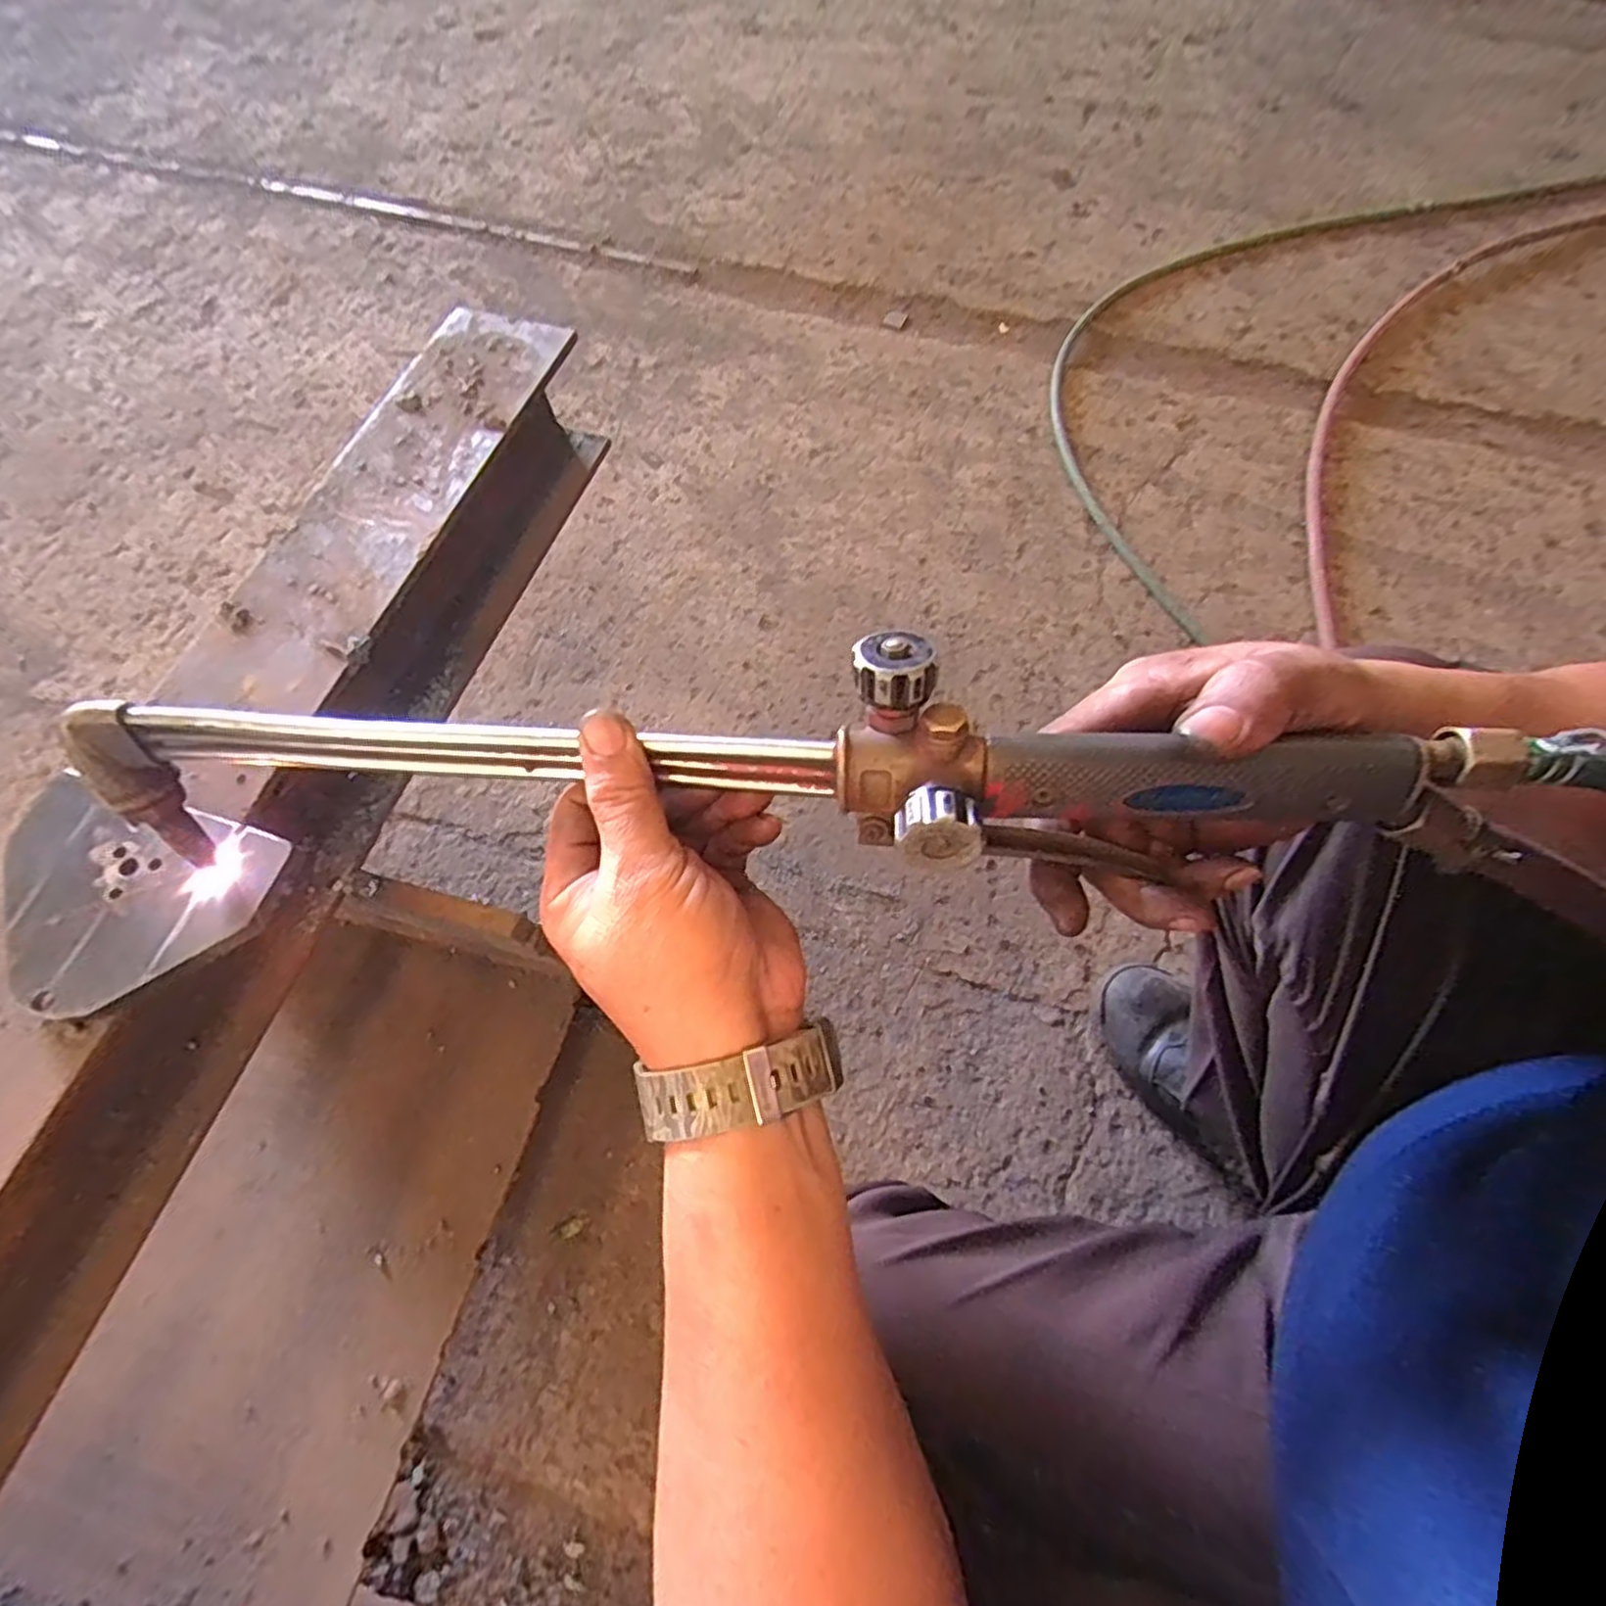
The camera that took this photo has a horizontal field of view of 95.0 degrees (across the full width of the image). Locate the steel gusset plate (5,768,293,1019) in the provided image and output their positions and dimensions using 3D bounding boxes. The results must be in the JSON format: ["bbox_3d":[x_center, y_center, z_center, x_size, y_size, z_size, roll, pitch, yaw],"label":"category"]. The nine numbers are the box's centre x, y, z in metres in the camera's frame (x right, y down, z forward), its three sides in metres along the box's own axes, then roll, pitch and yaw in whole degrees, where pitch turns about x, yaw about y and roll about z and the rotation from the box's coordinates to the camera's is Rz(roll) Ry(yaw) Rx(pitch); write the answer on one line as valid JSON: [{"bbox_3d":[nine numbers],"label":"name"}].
[{"bbox_3d":[-0.332,0.048,0.356,0.132,0.011,0.102,14,67,6],"label":"steel gusset plate"}]

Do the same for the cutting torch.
[{"bbox_3d":[-0.035,-0.008,0.272,0.501,0.087,0.059,2,67,9],"label":"cutting torch"}]

